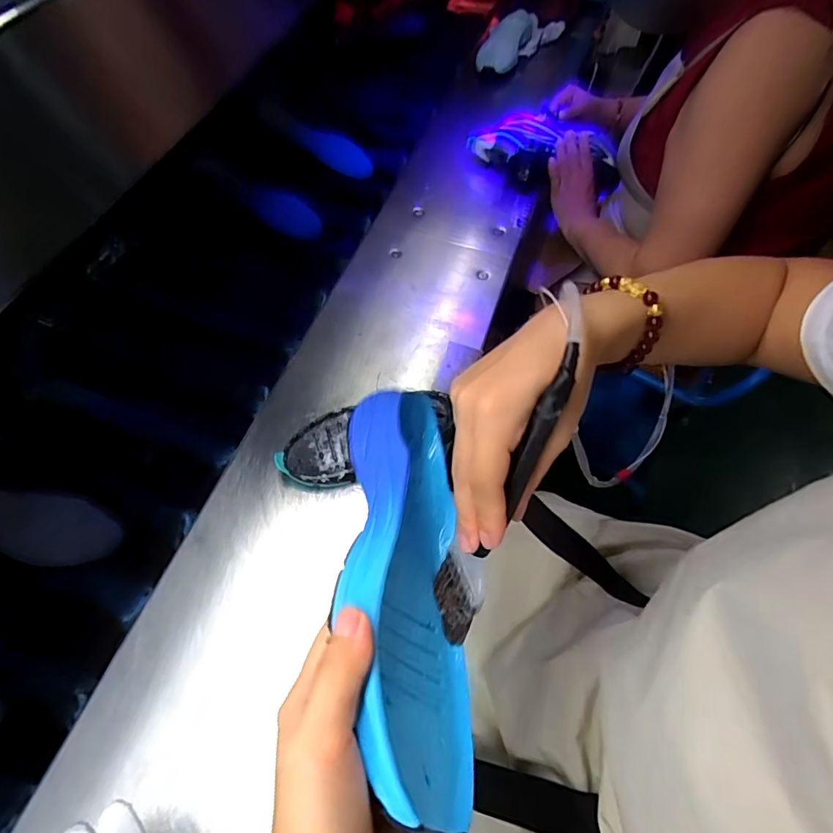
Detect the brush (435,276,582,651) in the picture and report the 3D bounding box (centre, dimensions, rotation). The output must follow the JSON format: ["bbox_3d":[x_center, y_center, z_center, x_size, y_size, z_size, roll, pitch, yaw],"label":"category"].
[{"bbox_3d":[0.041,0.048,0.252,0.027,0.170,0.028,23,25,12],"label":"brush"}]

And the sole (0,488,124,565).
[{"bbox_3d":[-0.453,0.110,0.527,0.218,0.009,0.072,25,59,-18],"label":"sole"}]

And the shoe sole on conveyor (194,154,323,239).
[{"bbox_3d":[-0.270,-0.375,0.810,0.226,0.021,0.073,29,62,-5],"label":"shoe sole on conveyor"}]

